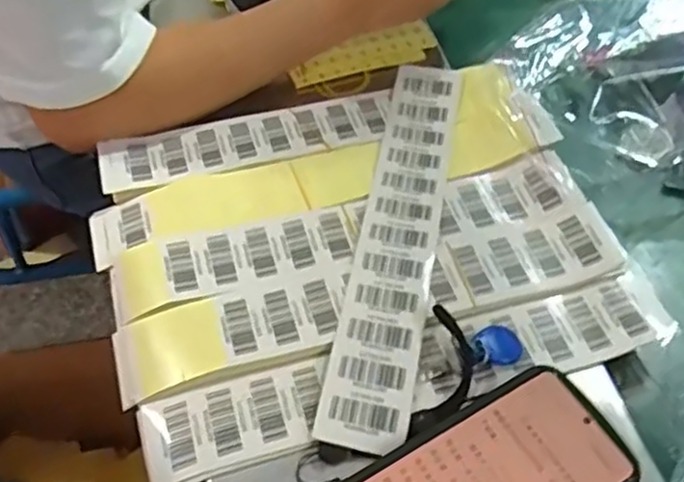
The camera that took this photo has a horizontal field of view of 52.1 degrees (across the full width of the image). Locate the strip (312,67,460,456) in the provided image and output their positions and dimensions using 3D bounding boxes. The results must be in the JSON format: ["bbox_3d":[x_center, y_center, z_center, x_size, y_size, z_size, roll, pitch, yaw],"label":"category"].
[{"bbox_3d":[0.040,-0.010,0.474,0.053,0.011,0.310,12,54,4],"label":"strip"}]

